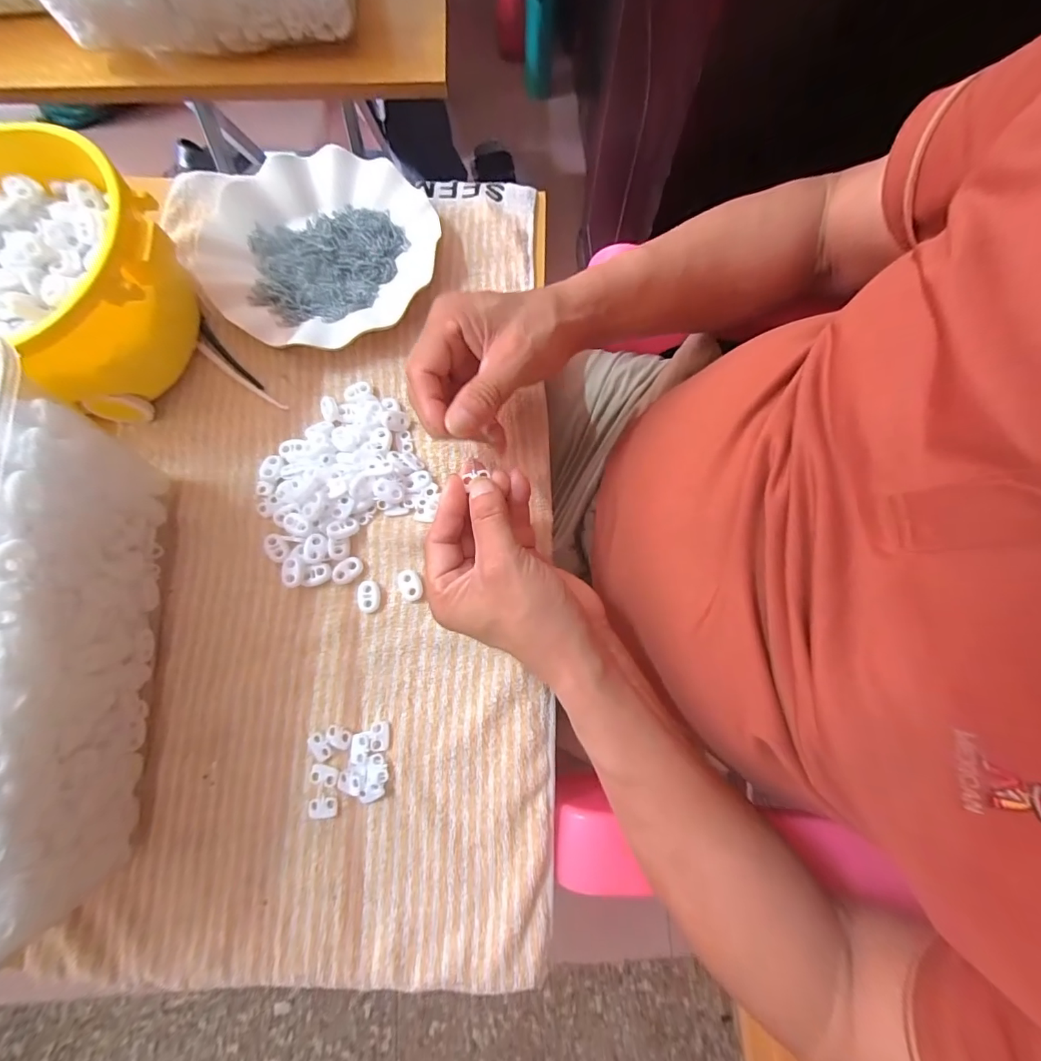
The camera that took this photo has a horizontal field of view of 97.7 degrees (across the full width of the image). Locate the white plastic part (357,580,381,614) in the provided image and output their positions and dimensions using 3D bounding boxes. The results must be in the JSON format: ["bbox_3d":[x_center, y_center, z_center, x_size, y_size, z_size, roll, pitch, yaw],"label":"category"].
[{"bbox_3d":[-0.108,0.047,0.324,0.015,0.005,0.022,-7,78,-1],"label":"white plastic part"}]

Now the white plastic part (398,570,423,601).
[{"bbox_3d":[-0.079,0.039,0.326,0.015,0.005,0.023,-27,79,-5],"label":"white plastic part"}]

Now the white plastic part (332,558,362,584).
[{"bbox_3d":[-0.125,0.029,0.327,0.023,0.006,0.015,-35,80,-7],"label":"white plastic part"}]

